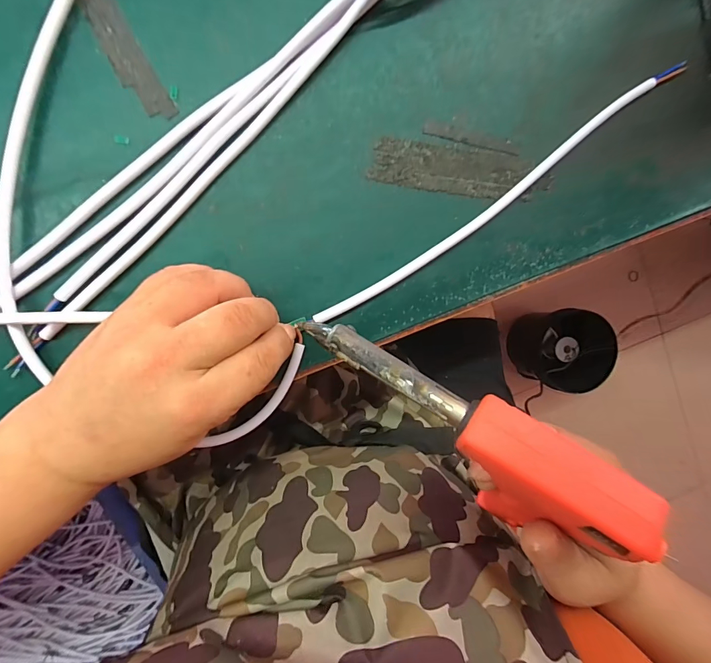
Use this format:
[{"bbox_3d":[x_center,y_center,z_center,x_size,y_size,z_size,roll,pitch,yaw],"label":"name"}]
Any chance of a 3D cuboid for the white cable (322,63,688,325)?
[{"bbox_3d":[0.097,-0.089,0.249,0.289,0.006,0.014,-36,99,-3],"label":"white cable"}]

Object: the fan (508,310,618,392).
[{"bbox_3d":[0.501,0.041,0.948,0.169,0.169,0.184,-1,95,-8],"label":"fan"}]

